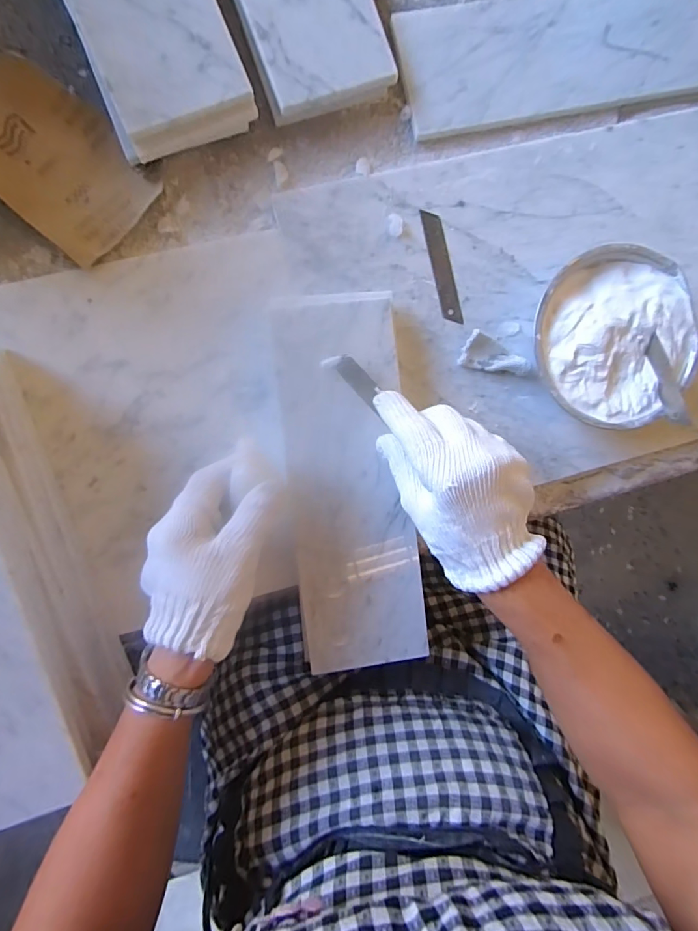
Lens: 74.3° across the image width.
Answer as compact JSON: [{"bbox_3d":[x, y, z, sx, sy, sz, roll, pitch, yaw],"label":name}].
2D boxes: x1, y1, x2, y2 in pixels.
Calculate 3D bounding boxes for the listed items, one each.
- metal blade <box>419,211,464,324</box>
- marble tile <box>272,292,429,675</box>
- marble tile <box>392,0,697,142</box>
[{"bbox_3d":[0.082,-0.174,0.405,0.018,0.004,0.097,-14,95,-6],"label":"metal blade"},{"bbox_3d":[0.001,0.016,0.379,0.101,0.013,0.304,-7,94,-6],"label":"marble tile"},{"bbox_3d":[0.193,-0.371,0.410,0.299,0.004,0.104,-13,95,-6],"label":"marble tile"}]

